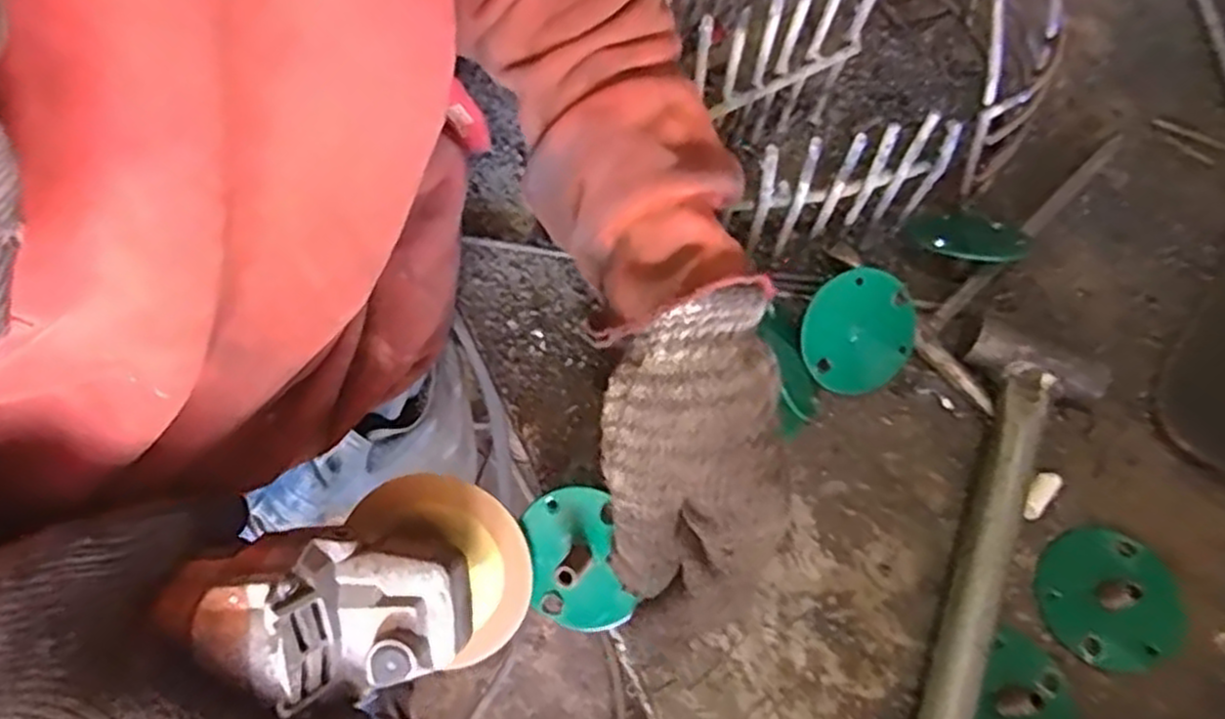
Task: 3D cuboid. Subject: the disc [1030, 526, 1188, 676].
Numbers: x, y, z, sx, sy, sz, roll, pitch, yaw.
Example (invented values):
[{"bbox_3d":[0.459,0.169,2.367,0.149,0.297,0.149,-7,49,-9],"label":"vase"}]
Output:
[{"bbox_3d":[0.252,0.116,0.382,0.071,0.024,0.067,1,68,-2],"label":"disc"}]

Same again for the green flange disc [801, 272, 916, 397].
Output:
[{"bbox_3d":[0.136,-0.016,0.425,0.068,0.005,0.065,-2,99,-13],"label":"green flange disc"}]

